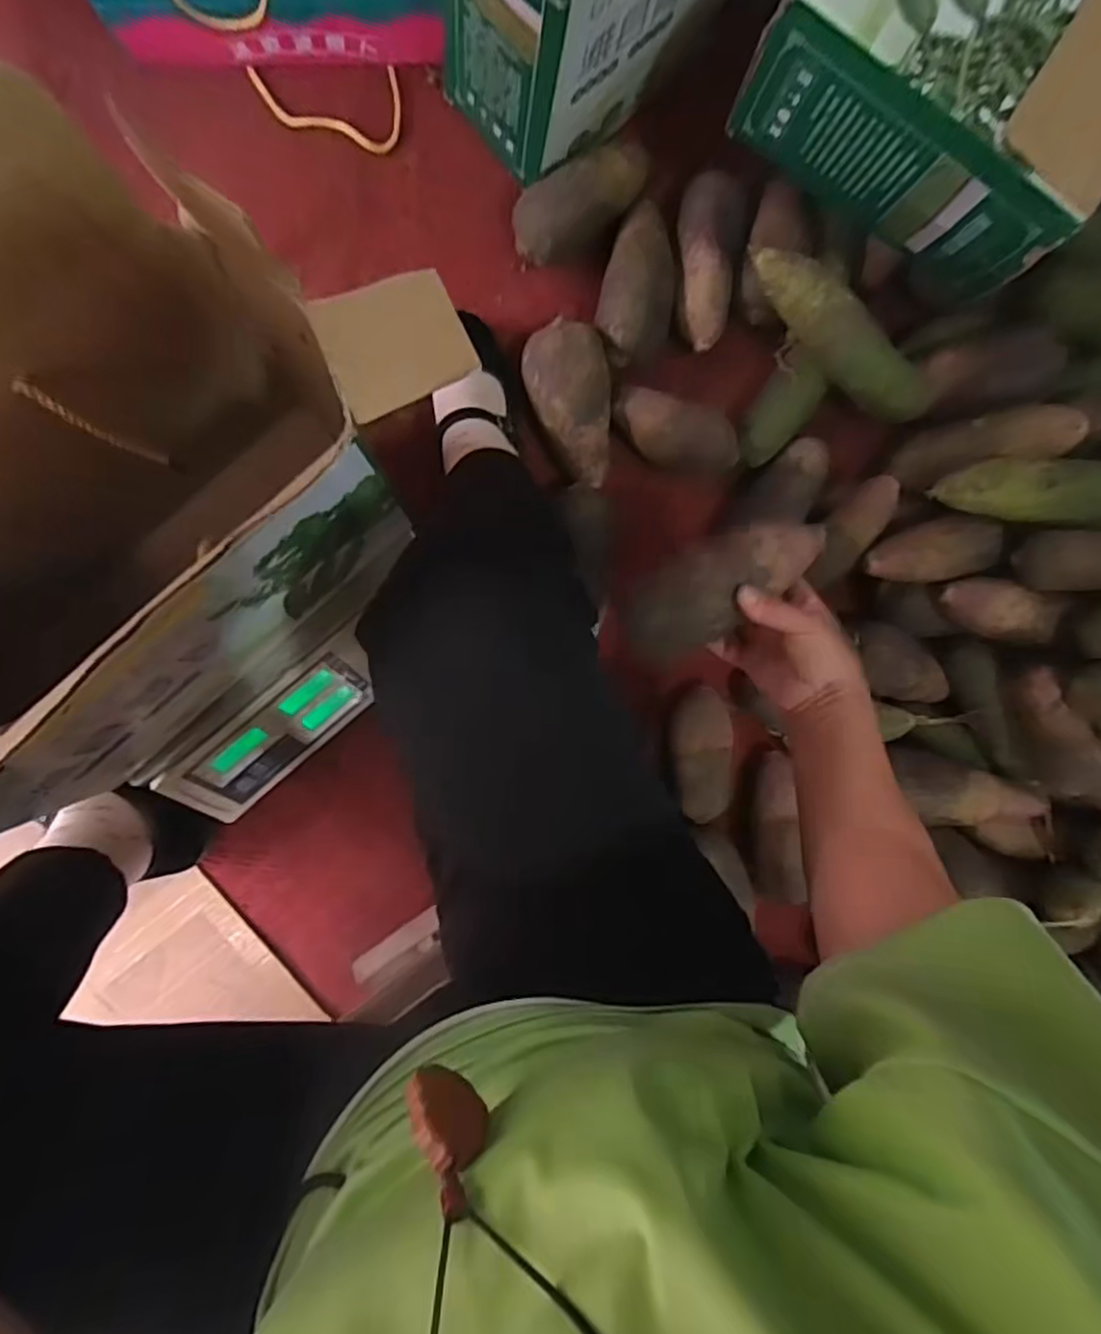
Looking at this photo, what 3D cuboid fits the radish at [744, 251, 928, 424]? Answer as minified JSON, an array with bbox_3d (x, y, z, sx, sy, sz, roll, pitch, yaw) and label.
[{"bbox_3d":[0.282,-0.319,0.647,0.230,0.059,0.061,30,91,-7],"label":"radish"}]

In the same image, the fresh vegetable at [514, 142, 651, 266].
[{"bbox_3d":[0.032,-0.450,0.655,0.147,0.067,0.061,-25,96,-3],"label":"fresh vegetable"}]

